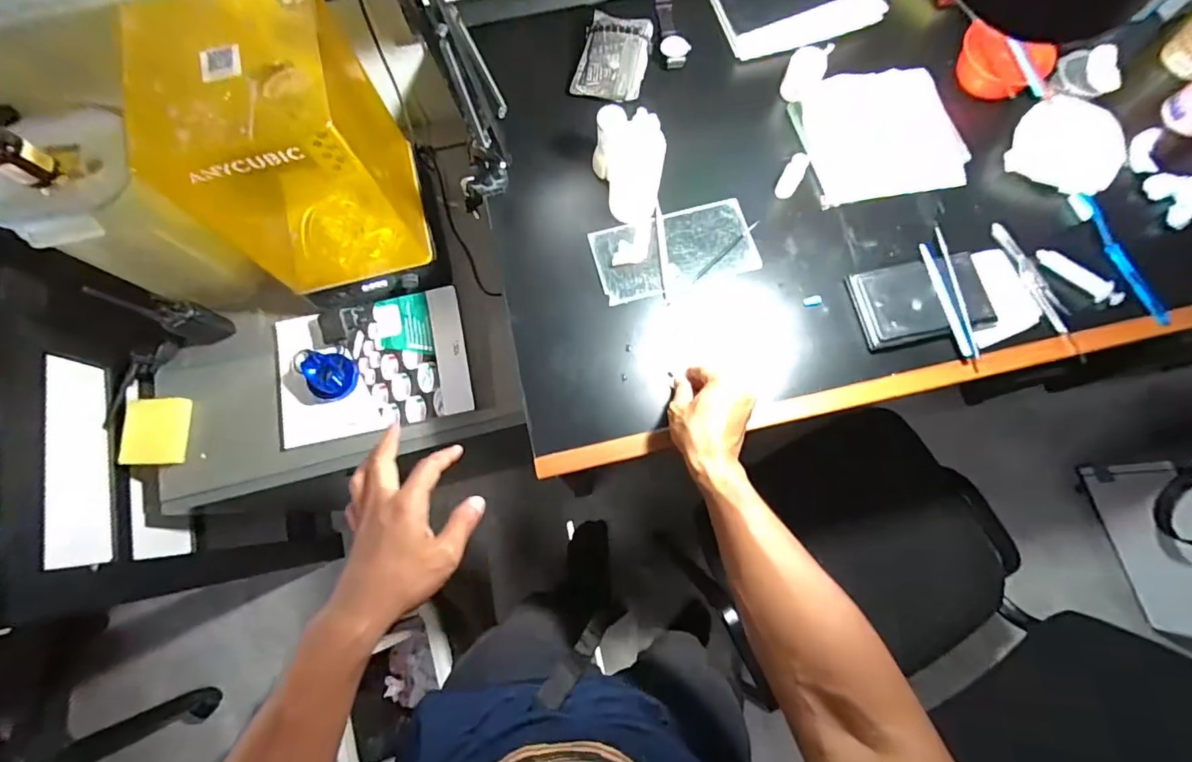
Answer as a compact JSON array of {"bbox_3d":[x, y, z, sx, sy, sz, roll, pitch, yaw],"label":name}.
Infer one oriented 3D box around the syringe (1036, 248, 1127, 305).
[{"bbox_3d":[0.593,-0.128,0.617,0.101,0.020,0.021,38,80,9],"label":"syringe"}]

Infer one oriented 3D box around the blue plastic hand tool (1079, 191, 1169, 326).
[{"bbox_3d":[0.657,-0.154,0.627,0.025,0.017,0.185,-22,77,-5],"label":"blue plastic hand tool"}]

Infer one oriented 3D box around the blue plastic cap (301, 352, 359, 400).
[{"bbox_3d":[-0.410,-0.008,0.771,0.068,0.046,0.064,0,76,1],"label":"blue plastic cap"}]

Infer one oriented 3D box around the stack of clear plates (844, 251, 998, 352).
[{"bbox_3d":[0.391,-0.097,0.608,0.148,0.030,0.097,-12,77,-2],"label":"stack of clear plates"}]

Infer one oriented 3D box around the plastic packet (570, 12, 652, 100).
[{"bbox_3d":[0.024,-0.434,0.678,0.087,0.022,0.106,16,96,5],"label":"plastic packet"}]

